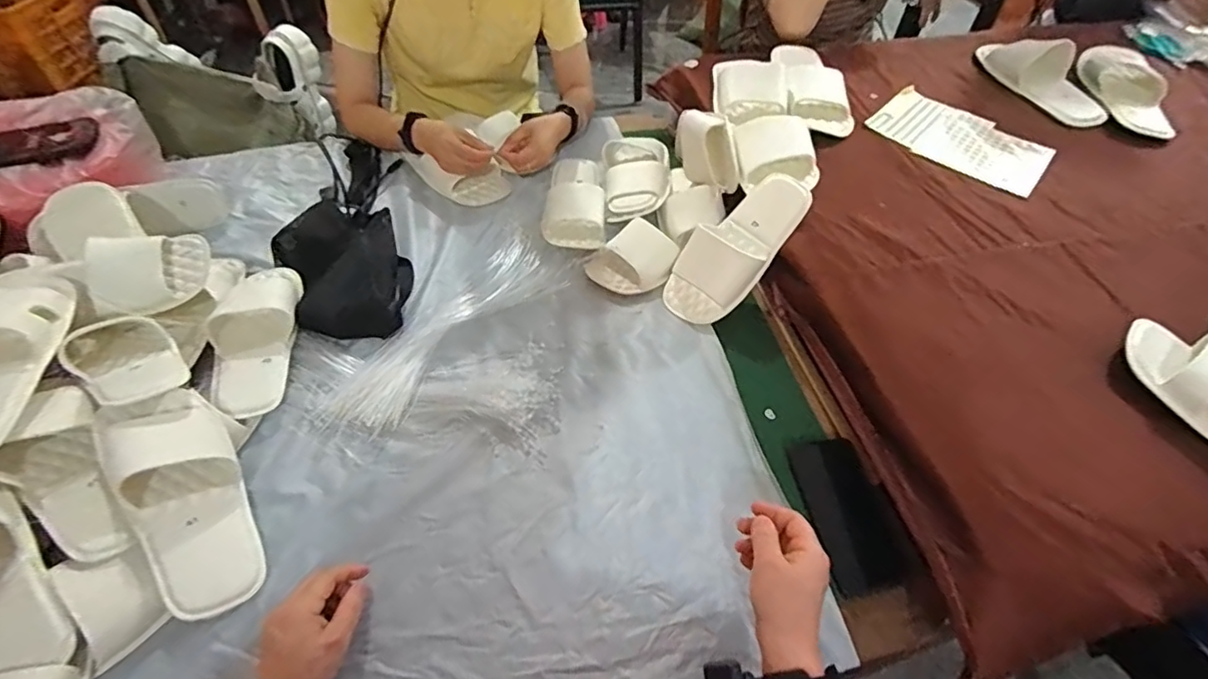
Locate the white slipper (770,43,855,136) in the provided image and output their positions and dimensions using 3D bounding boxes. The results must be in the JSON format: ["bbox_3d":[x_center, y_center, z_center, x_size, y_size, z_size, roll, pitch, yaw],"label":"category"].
[{"bbox_3d":[0.350,-0.433,0.947,0.120,0.043,0.279,2,51,0],"label":"white slipper"}]

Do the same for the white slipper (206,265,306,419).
[{"bbox_3d":[-0.449,-0.009,0.723,0.105,0.055,0.234,-3,51,-4],"label":"white slipper"}]

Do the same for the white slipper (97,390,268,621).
[{"bbox_3d":[-0.423,0.160,0.575,0.100,0.064,0.238,-26,79,-21],"label":"white slipper"}]

